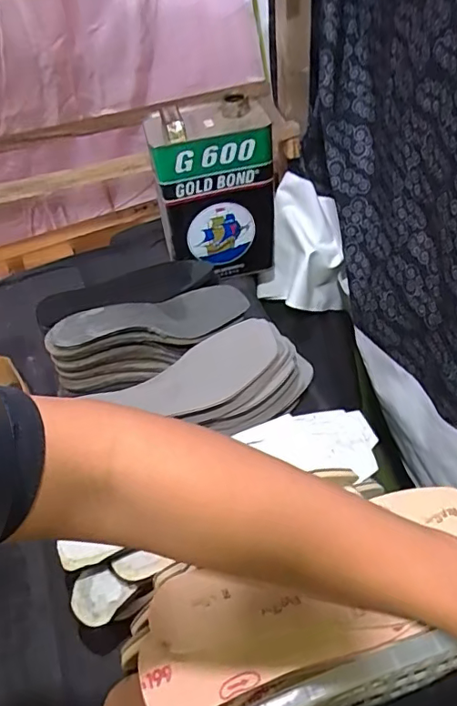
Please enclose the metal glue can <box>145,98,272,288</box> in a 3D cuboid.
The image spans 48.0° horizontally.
[{"bbox_3d":[-0.020,-0.241,0.776,0.168,0.241,0.102,-9,47,-2],"label":"metal glue can"}]

